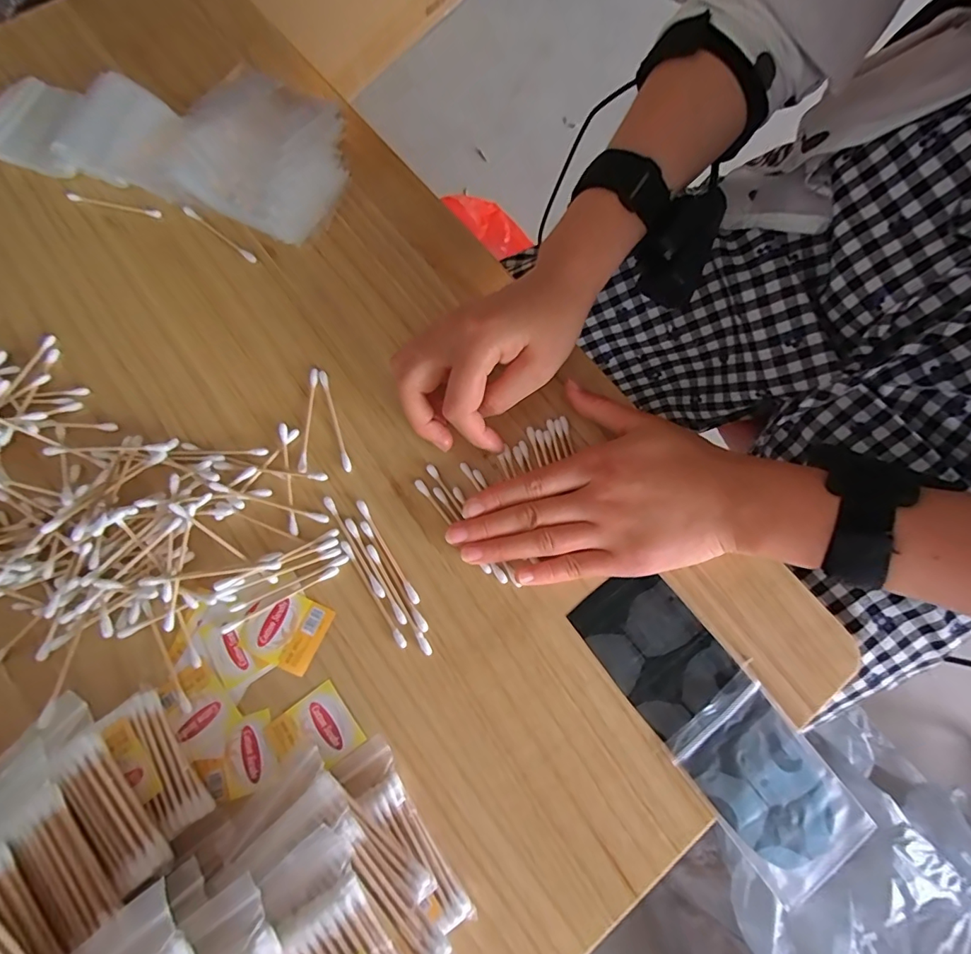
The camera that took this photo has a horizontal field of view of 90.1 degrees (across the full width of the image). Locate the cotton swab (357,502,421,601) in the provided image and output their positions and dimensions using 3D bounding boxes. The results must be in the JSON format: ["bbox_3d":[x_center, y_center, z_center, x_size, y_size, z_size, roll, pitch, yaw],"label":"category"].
[{"bbox_3d":[-0.058,0.043,0.288,0.005,0.004,0.070,-31,77,-9],"label":"cotton swab"}]

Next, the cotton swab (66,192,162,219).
[{"bbox_3d":[-0.270,-0.197,0.352,0.069,0.006,0.006,11,75,2],"label":"cotton swab"}]

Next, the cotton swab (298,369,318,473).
[{"bbox_3d":[-0.113,-0.037,0.310,0.006,0.004,0.070,2,75,0],"label":"cotton swab"}]

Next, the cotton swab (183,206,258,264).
[{"bbox_3d":[-0.189,-0.173,0.345,0.070,0.007,0.005,37,77,9],"label":"cotton swab"}]

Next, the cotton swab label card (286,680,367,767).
[{"bbox_3d":[-0.088,0.136,0.265,0.028,0.004,0.038,-36,78,-10],"label":"cotton swab label card"}]

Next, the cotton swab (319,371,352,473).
[{"bbox_3d":[-0.096,-0.037,0.310,0.005,0.004,0.071,-18,76,-6],"label":"cotton swab"}]

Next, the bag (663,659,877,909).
[{"bbox_3d":[0.152,0.165,0.263,0.066,0.006,0.098,-37,78,-10],"label":"bag"}]

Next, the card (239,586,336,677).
[{"bbox_3d":[-0.113,0.086,0.276,0.040,0.004,0.038,26,76,6],"label":"card"}]

